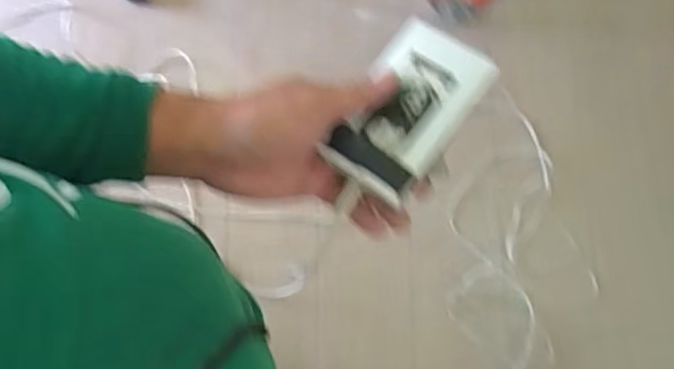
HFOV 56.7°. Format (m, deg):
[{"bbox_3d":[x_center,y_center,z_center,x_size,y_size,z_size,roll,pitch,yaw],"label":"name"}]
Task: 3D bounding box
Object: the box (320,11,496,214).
[{"bbox_3d":[0.047,-0.050,0.424,0.071,0.023,0.116,36,79,8],"label":"box"}]

